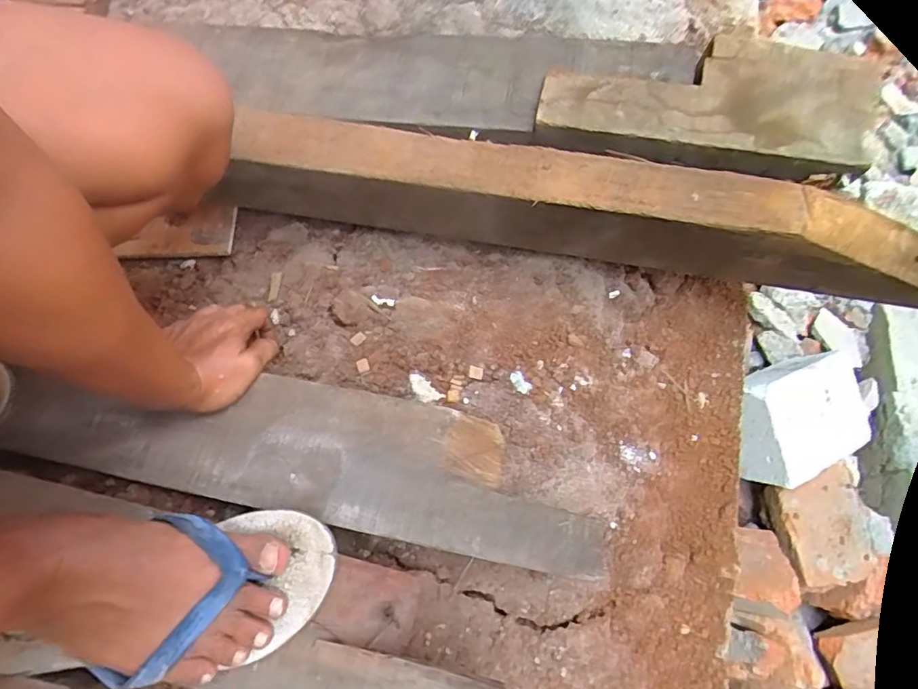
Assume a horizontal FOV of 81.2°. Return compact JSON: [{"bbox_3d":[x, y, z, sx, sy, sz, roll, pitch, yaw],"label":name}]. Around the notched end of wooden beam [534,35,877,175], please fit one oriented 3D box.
[{"bbox_3d":[0.238,-0.248,0.532,0.302,0.041,0.126,9,66,6],"label":"notched end of wooden beam"}]

